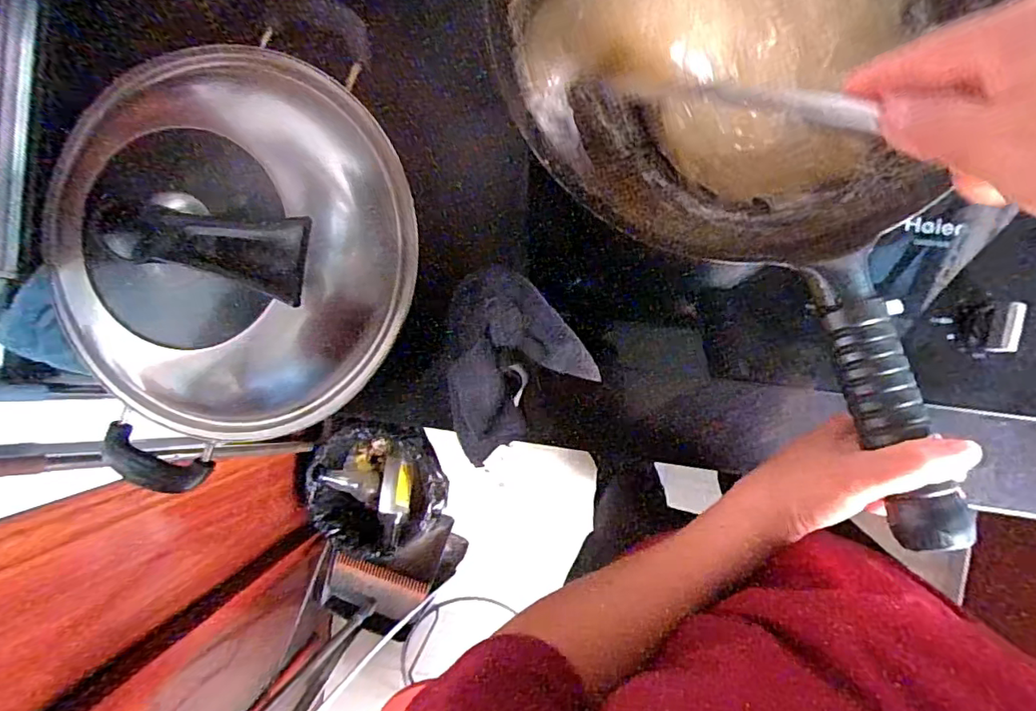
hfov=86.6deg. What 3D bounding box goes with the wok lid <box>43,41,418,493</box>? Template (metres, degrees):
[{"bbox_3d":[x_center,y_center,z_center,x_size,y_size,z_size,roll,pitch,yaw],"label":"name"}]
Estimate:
[{"bbox_3d":[-0.239,-0.077,0.416,0.315,0.118,0.283,-38,88,7],"label":"wok lid"}]

